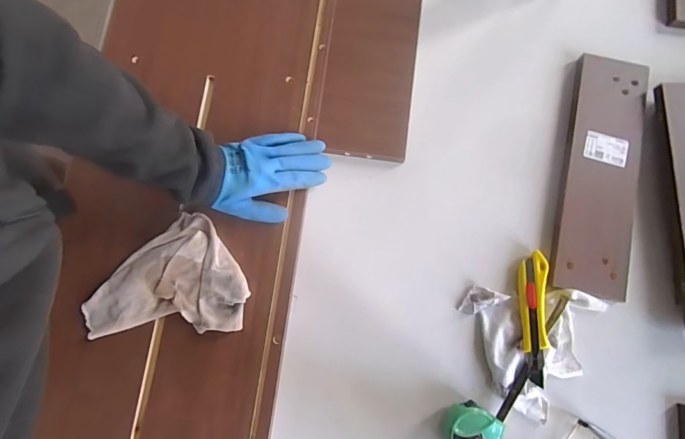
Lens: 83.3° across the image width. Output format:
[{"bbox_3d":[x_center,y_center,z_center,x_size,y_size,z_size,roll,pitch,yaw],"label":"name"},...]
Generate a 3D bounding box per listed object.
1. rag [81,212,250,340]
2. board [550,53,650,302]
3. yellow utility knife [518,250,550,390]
[{"bbox_3d":[-0.230,0.074,0.507,0.202,0.028,0.148,-5,79,0],"label":"rag"},{"bbox_3d":[0.370,-0.069,0.556,0.096,0.027,0.350,14,80,1],"label":"board"},{"bbox_3d":[0.250,0.126,0.507,0.032,0.027,0.167,9,79,2],"label":"yellow utility knife"}]

